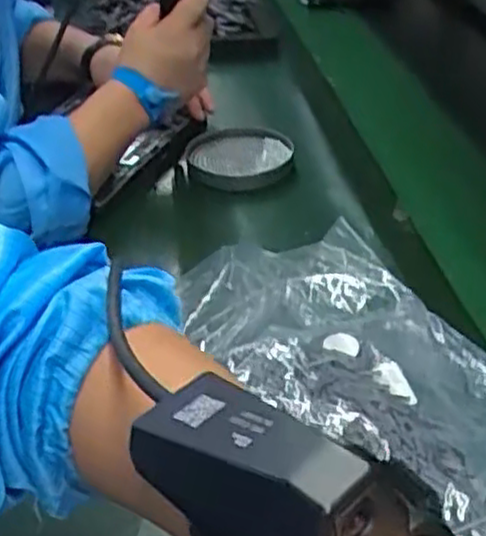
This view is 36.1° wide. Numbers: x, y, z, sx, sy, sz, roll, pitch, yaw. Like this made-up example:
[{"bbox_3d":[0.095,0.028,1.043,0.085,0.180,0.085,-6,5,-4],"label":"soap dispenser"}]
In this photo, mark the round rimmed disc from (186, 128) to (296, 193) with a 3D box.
[{"bbox_3d":[-0.005,-0.120,0.780,0.108,0.025,0.135,1,35,0],"label":"round rimmed disc"}]

